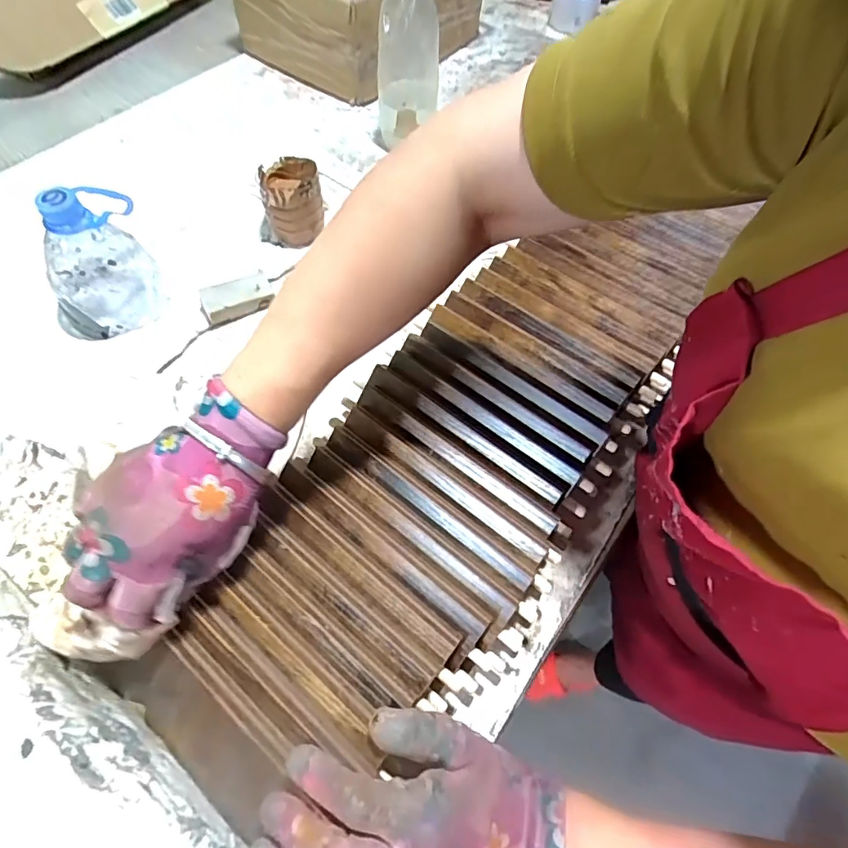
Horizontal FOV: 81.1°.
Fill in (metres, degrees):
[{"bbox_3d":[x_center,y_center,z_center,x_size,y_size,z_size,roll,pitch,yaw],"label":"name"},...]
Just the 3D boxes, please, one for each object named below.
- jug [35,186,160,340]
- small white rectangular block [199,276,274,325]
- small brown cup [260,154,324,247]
[{"bbox_3d":[-0.320,-0.161,0.466,0.079,0.118,0.096,12,60,5],"label":"jug"},{"bbox_3d":[-0.191,-0.132,0.506,0.071,0.022,0.032,-27,59,-14],"label":"small white rectangular block"},{"bbox_3d":[-0.146,-0.248,0.553,0.070,0.069,0.074,-10,61,-6],"label":"small brown cup"}]

